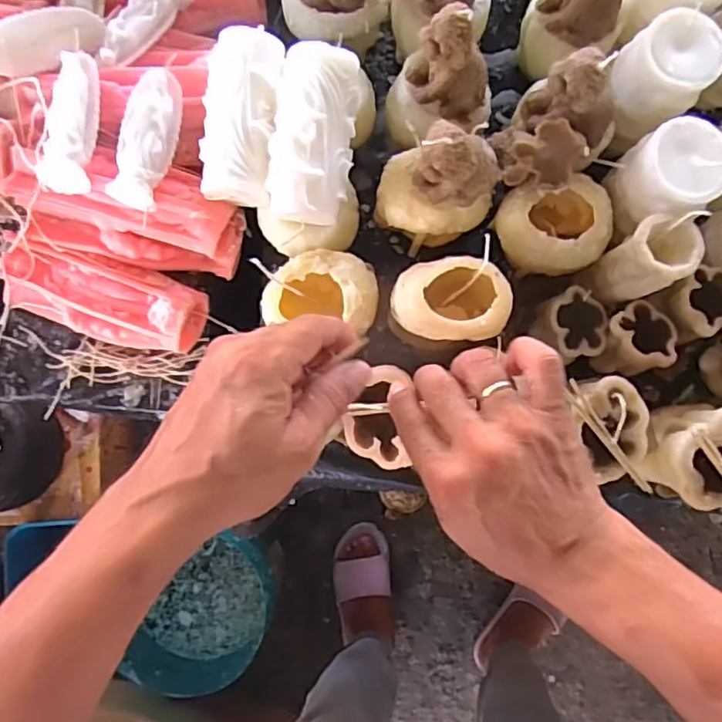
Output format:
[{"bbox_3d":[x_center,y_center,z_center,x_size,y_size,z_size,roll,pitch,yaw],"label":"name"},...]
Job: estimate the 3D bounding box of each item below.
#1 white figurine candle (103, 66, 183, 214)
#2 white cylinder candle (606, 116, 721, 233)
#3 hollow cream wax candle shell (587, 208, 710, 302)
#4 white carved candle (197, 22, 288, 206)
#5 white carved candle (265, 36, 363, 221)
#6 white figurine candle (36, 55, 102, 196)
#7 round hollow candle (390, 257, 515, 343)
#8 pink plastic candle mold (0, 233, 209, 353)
[{"bbox_3d":[-0.151,-0.157,0.432,0.036,0.031,0.102,8,85,1],"label":"white figurine candle"},{"bbox_3d":[0.222,-0.131,0.436,0.063,0.058,0.065,-25,86,-2],"label":"white cylinder candle"},{"bbox_3d":[0.206,-0.073,0.437,0.055,0.072,0.045,-21,85,-1],"label":"hollow cream wax candle shell"},{"bbox_3d":[-0.083,-0.172,0.428,0.052,0.043,0.116,8,85,1],"label":"white carved candle"},{"bbox_3d":[-0.033,-0.153,0.417,0.055,0.049,0.116,8,85,1],"label":"white carved candle"},{"bbox_3d":[-0.203,-0.170,0.433,0.032,0.033,0.100,6,85,1],"label":"white figurine candle"},{"bbox_3d":[0.065,-0.041,0.439,0.083,0.068,0.057,-3,85,0],"label":"round hollow candle"},{"bbox_3d":[-0.203,-0.048,0.476,0.163,0.037,0.061,14,85,2],"label":"pink plastic candle mold"}]

